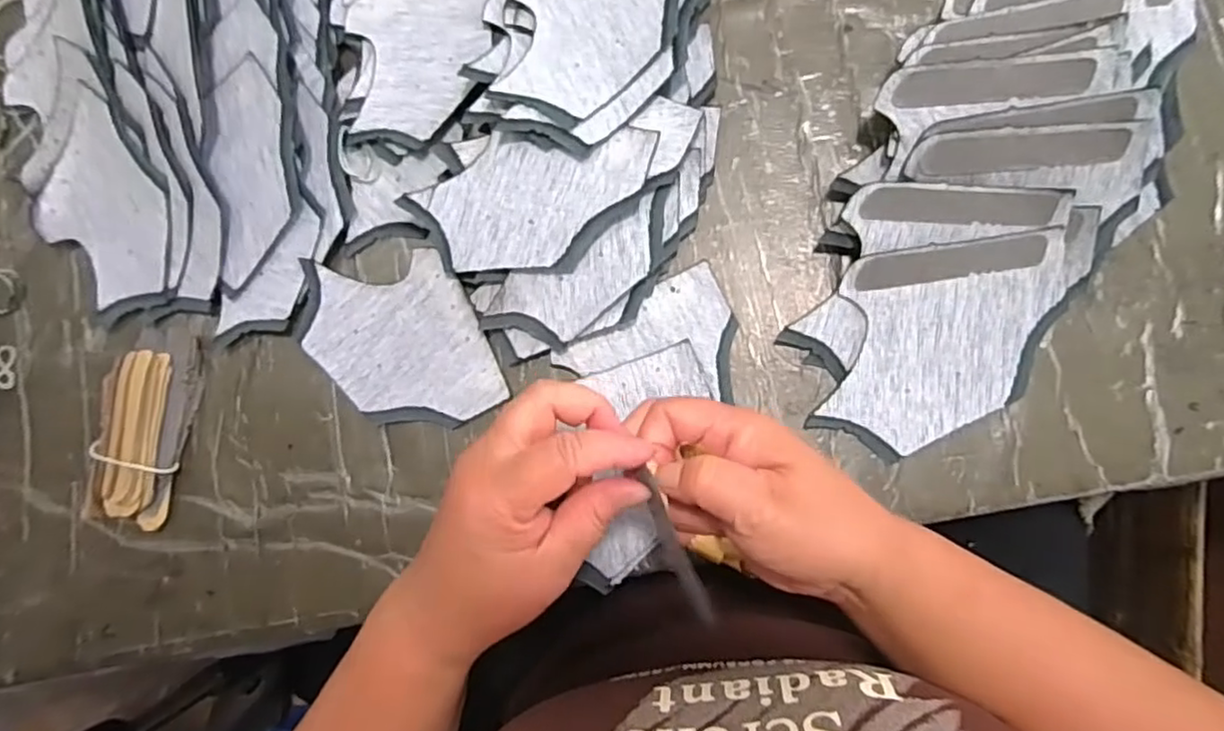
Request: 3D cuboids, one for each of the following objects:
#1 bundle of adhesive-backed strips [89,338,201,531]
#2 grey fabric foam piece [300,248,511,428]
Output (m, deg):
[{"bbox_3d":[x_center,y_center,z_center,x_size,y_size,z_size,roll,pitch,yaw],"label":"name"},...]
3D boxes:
[{"bbox_3d":[-0.291,0.040,0.412,0.048,0.020,0.112,10,88,9],"label":"bundle of adhesive-backed strips"},{"bbox_3d":[-0.131,-0.014,0.406,0.104,0.009,0.121,-25,83,6],"label":"grey fabric foam piece"}]

